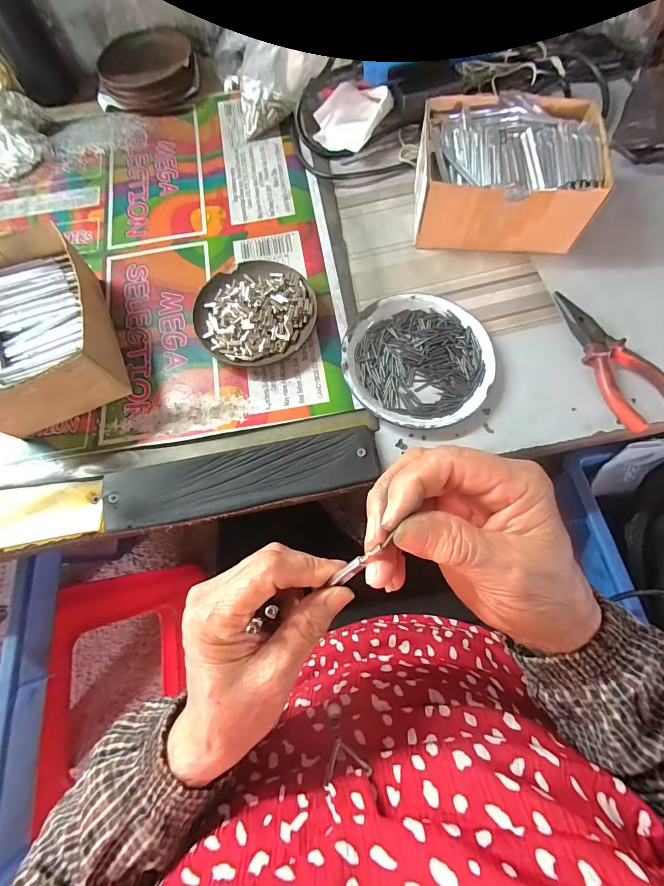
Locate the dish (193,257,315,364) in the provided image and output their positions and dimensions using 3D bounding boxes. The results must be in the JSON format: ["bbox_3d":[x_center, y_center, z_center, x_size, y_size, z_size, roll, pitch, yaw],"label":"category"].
[{"bbox_3d":[-0.072,-0.126,0.358,0.111,0.027,0.109,0,74,1],"label":"dish"}]

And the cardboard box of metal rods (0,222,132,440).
[{"bbox_3d":[-0.262,-0.097,0.331,0.124,0.073,0.151,-25,75,-6],"label":"cardboard box of metal rods"}]

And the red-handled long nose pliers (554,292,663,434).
[{"bbox_3d":[0.256,-0.081,0.340,0.054,0.017,0.144,-17,74,-4],"label":"red-handled long nose pliers"}]

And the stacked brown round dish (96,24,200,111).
[{"bbox_3d":[-0.227,-0.472,0.468,0.115,0.033,0.111,0,74,1],"label":"stacked brown round dish"}]

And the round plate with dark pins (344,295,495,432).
[{"bbox_3d":[0.079,-0.077,0.343,0.131,0.016,0.131,0,74,1],"label":"round plate with dark pins"}]

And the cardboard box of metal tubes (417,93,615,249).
[{"bbox_3d":[0.166,-0.267,0.374,0.163,0.068,0.127,4,74,2],"label":"cardboard box of metal tubes"}]

